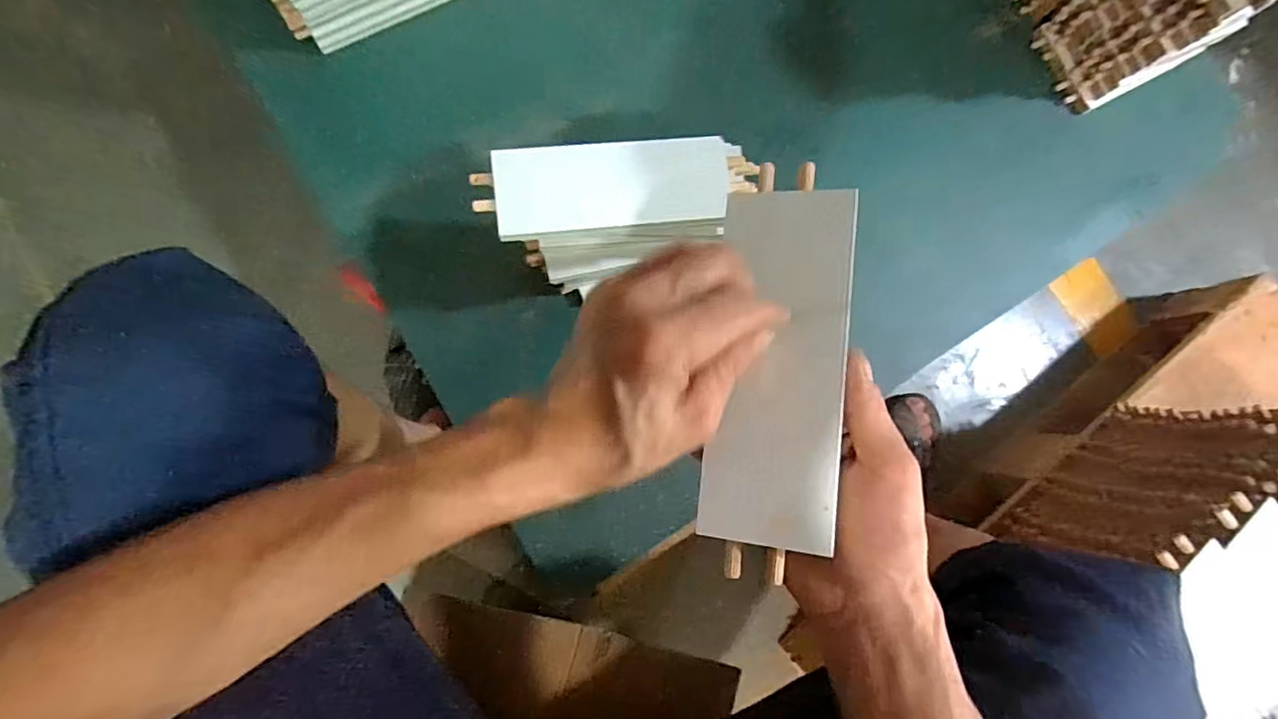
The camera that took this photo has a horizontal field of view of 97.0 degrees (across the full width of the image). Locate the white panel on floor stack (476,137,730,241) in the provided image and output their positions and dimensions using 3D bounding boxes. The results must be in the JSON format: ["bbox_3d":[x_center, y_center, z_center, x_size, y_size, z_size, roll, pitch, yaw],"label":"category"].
[{"bbox_3d":[-0.025,-0.134,0.430,0.186,0.010,0.070,-7,80,-8],"label":"white panel on floor stack"}]

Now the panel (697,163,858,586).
[{"bbox_3d":[0.068,0.006,0.277,0.063,0.011,0.190,4,87,19],"label":"panel"}]

